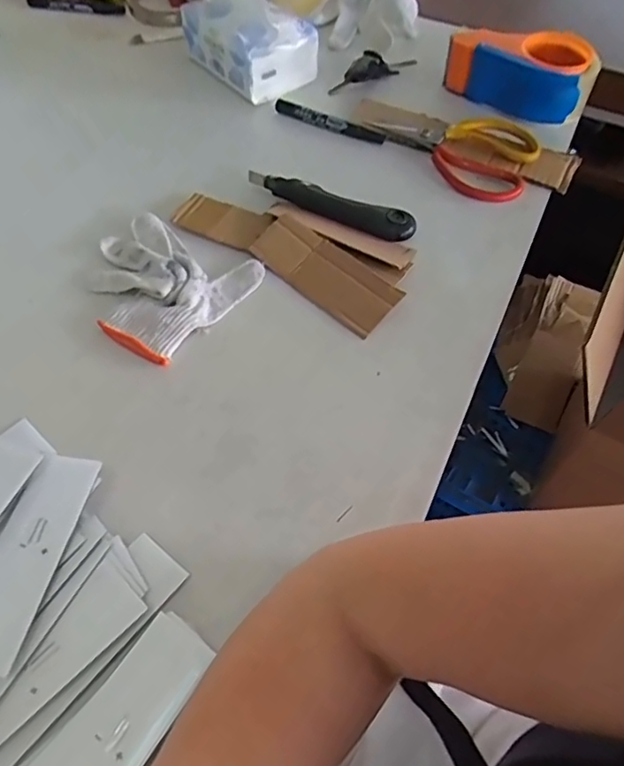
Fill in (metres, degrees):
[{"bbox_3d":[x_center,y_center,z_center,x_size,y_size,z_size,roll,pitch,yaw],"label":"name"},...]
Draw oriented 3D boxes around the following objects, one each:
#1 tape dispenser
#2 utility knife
[{"bbox_3d":[0.231,-0.357,0.674,0.151,0.082,0.083,33,60,19],"label":"tape dispenser"},{"bbox_3d":[0.018,-0.177,0.572,0.167,0.016,0.030,24,58,14],"label":"utility knife"}]

